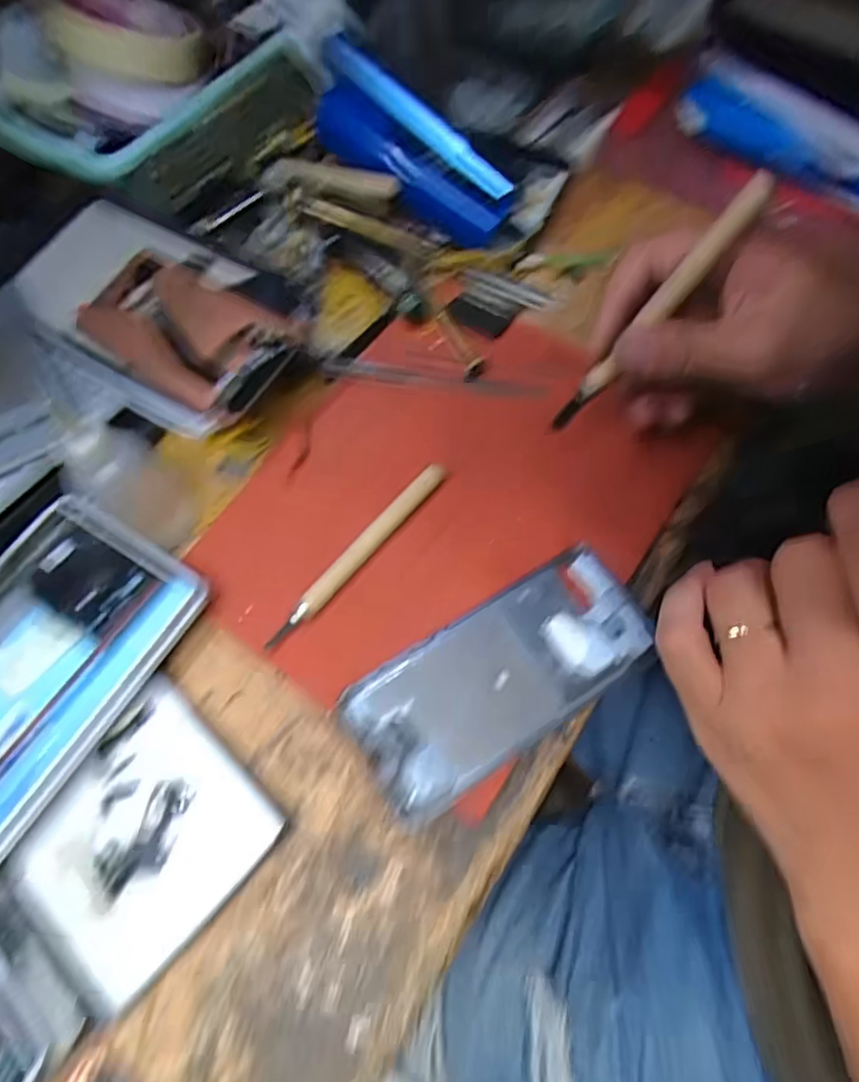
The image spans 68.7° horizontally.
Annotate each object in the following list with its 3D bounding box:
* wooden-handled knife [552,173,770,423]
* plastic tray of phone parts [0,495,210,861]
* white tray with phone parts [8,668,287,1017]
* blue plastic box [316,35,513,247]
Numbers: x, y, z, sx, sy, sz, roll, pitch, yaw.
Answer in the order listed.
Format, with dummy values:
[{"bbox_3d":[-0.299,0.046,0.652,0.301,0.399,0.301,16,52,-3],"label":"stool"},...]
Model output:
[{"bbox_3d":[0.095,-0.096,0.270,0.011,0.126,0.017,46,30,14],"label":"wooden-handled knife"},{"bbox_3d":[-0.198,0.068,0.287,0.102,0.013,0.180,32,71,9],"label":"plastic tray of phone parts"},{"bbox_3d":[-0.128,0.130,0.278,0.094,0.009,0.100,38,75,24],"label":"white tray with phone parts"},{"bbox_3d":[-0.014,-0.238,0.381,0.136,0.033,0.057,39,71,-7],"label":"blue plastic box"}]

